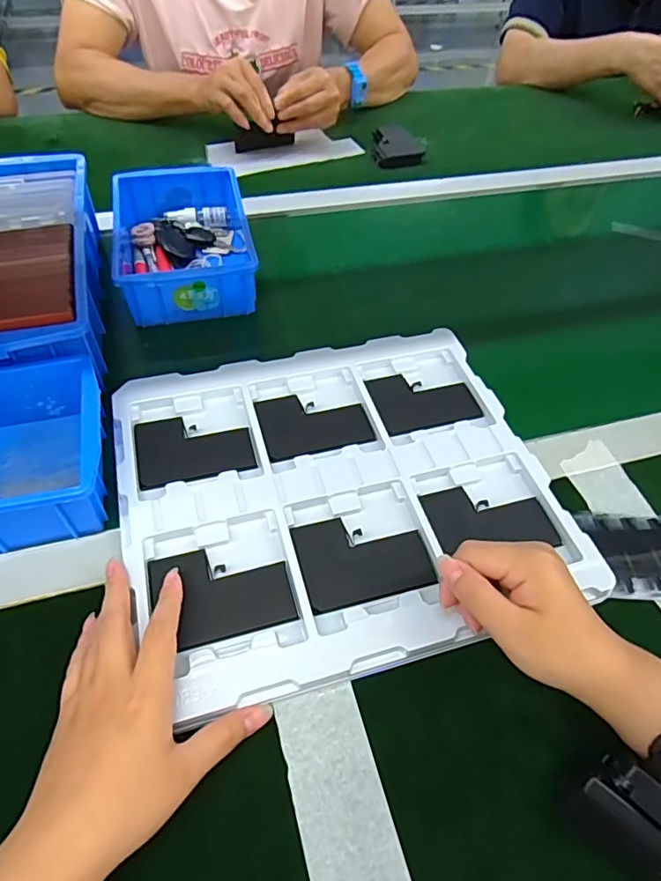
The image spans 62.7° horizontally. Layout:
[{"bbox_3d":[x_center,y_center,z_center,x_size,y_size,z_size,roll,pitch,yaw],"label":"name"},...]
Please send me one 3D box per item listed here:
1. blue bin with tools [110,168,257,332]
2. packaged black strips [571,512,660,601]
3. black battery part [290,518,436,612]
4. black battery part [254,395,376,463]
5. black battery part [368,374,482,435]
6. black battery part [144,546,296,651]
[{"bbox_3d":[-0.159,-0.215,0.584,0.127,0.057,0.200,-9,54,-10],"label":"blue bin with tools"},{"bbox_3d":[0.241,0.086,0.406,0.096,0.005,0.070,3,53,-4],"label":"packaged black strips"},{"bbox_3d":[0.023,0.082,0.386,0.089,0.009,0.066,-9,54,-11],"label":"black battery part"},{"bbox_3d":[-0.014,-0.017,0.460,0.089,0.006,0.068,-11,54,-12],"label":"black battery part"},{"bbox_3d":[0.082,-0.037,0.481,0.090,0.007,0.065,-12,54,-13],"label":"black battery part"},{"bbox_3d":[-0.074,0.101,0.369,0.090,0.004,0.067,-11,53,-13],"label":"black battery part"}]

